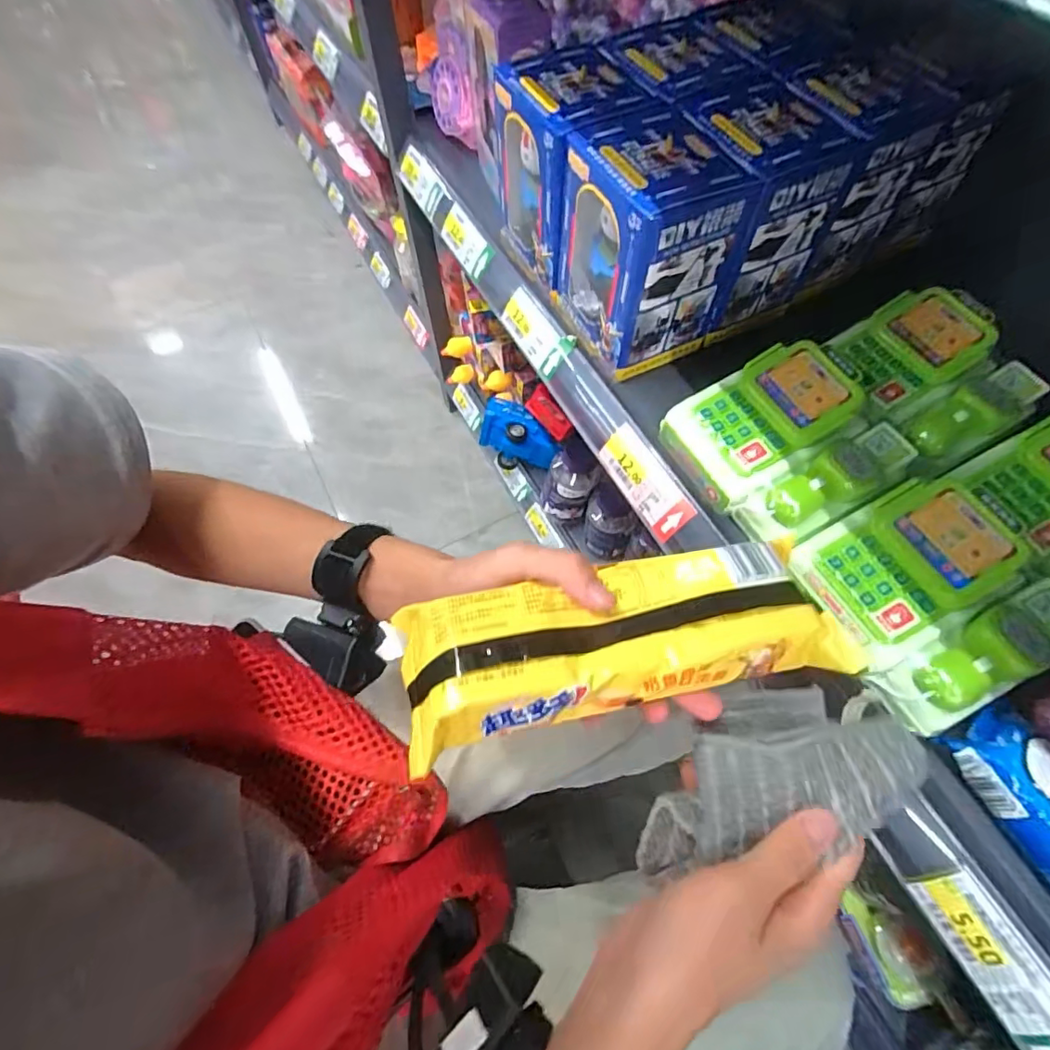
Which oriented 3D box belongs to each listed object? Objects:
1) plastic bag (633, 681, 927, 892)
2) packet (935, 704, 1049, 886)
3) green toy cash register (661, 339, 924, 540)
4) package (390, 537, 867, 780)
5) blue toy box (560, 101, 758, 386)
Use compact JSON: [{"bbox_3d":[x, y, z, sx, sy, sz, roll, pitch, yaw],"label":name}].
[{"bbox_3d":[0.122,0.131,0.280,0.149,0.037,0.072,-28,64,4],"label":"plastic bag"},{"bbox_3d":[0.276,0.153,0.274,0.047,0.031,0.110,-24,64,-11],"label":"packet"},{"bbox_3d":[0.180,-0.059,0.367,0.116,0.050,0.129,-27,65,-12],"label":"green toy cash register"},{"bbox_3d":[0.050,0.057,0.270,0.218,0.034,0.073,-9,62,-8],"label":"package"},{"bbox_3d":[0.087,-0.206,0.400,0.089,0.134,0.109,-24,64,-10],"label":"blue toy box"}]

